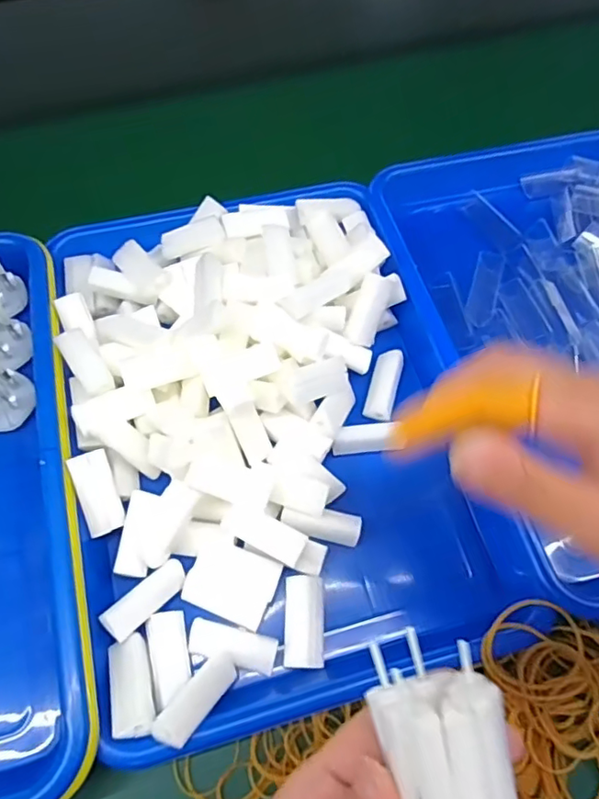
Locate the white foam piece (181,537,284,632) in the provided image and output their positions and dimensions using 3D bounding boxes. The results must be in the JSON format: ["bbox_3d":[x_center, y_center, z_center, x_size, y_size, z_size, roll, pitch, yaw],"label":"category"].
[{"bbox_3d":[-0.036,0.099,0.310,0.045,0.011,0.037,21,65,10],"label":"white foam piece"}]

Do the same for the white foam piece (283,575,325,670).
[{"bbox_3d":[0.002,0.118,0.304,0.021,0.009,0.045,0,63,0],"label":"white foam piece"}]

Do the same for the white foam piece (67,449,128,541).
[{"bbox_3d":[-0.112,0.052,0.316,0.019,0.010,0.045,-18,86,-9],"label":"white foam piece"}]

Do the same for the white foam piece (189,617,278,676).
[{"bbox_3d":[-0.034,0.127,0.295,0.045,0.009,0.018,14,64,7],"label":"white foam piece"}]

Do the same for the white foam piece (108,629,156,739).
[{"bbox_3d":[-0.081,0.138,0.275,0.019,0.009,0.046,-15,44,-8],"label":"white foam piece"}]

